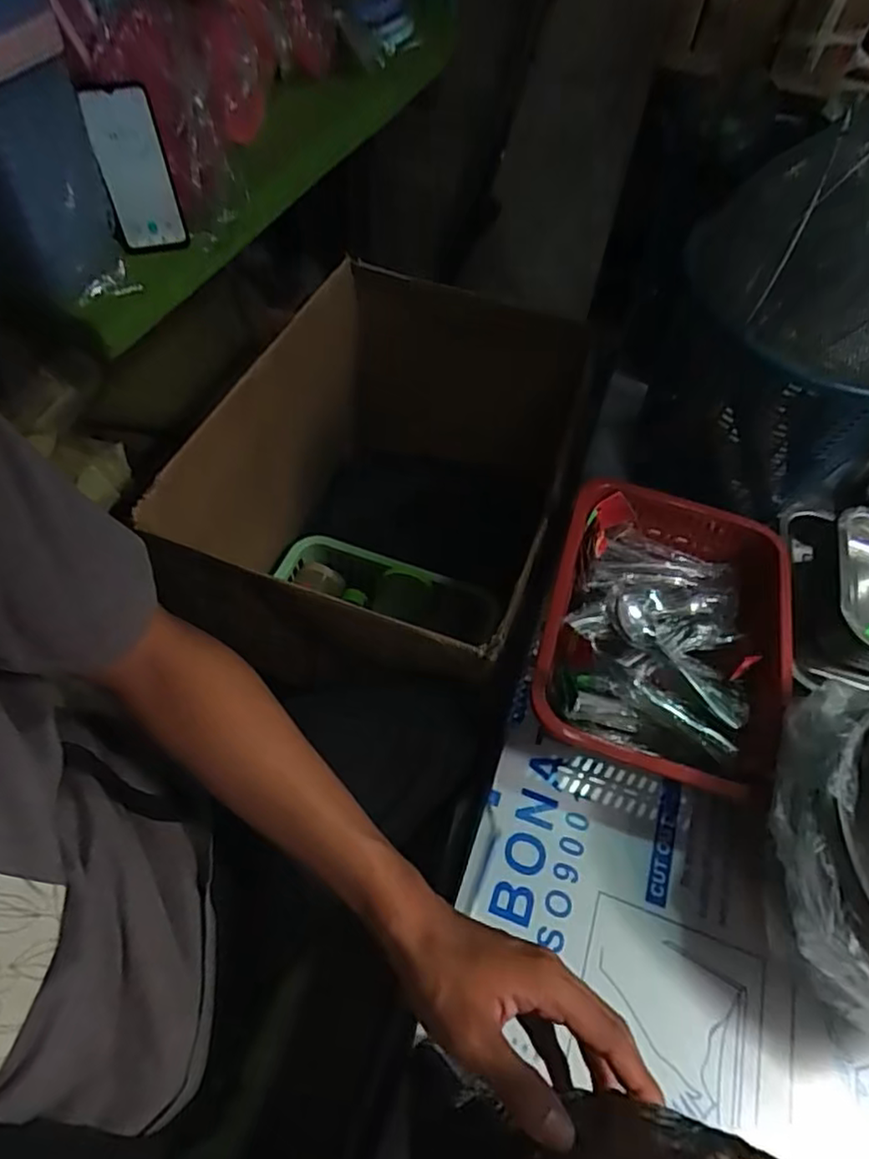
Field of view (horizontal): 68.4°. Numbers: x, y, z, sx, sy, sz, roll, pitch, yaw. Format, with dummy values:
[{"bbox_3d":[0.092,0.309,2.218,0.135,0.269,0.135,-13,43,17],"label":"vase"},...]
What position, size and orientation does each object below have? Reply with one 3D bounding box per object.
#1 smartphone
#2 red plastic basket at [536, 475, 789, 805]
[{"bbox_3d":[-0.309,-0.417,0.663,0.069,0.152,0.013,-6,52,-7],"label":"smartphone"},{"bbox_3d":[0.255,0.059,0.703,0.247,0.092,0.331,15,56,7],"label":"red plastic basket"}]

